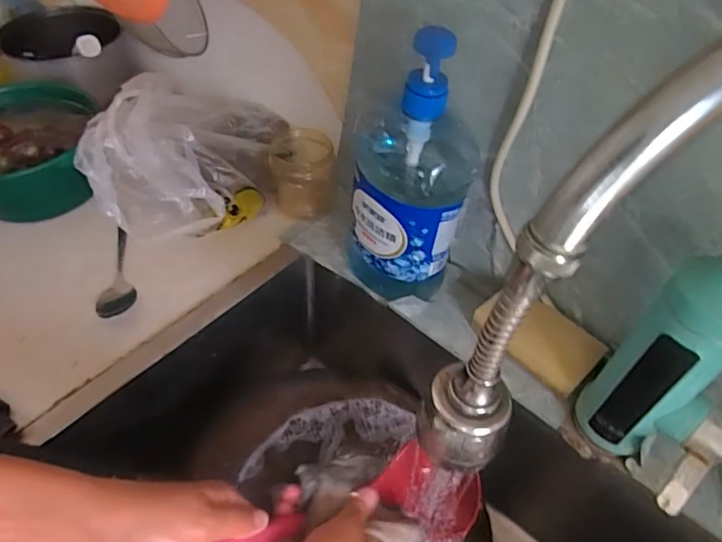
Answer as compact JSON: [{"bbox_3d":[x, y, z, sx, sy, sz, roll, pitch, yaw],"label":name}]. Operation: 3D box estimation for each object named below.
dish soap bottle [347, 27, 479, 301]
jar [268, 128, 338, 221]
[{"bbox_3d":[0.046,-0.090,0.491,0.103,0.256,0.100,8,48,3],"label":"dish soap bottle"},{"bbox_3d":[-0.066,-0.109,0.611,0.074,0.081,0.068,-3,49,-7],"label":"jar"}]

